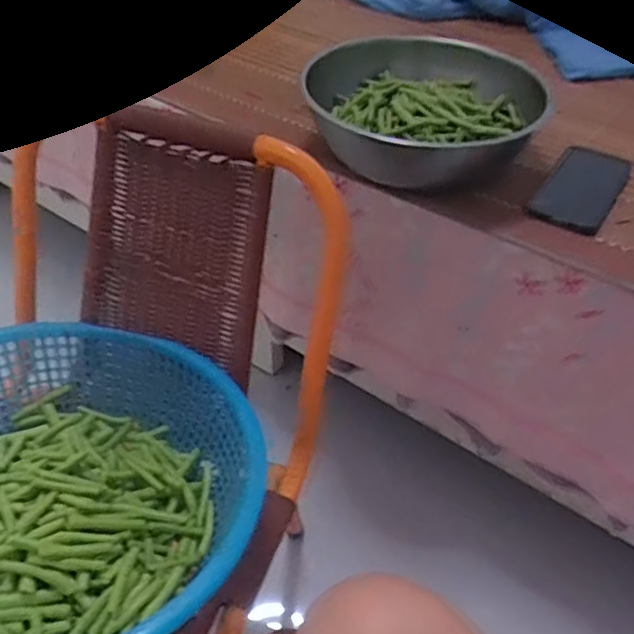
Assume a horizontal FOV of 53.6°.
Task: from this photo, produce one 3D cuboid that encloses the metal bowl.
[{"bbox_3d":[0.123,-0.251,0.742,0.258,0.095,0.258,2,44,-2],"label":"metal bowl"}]

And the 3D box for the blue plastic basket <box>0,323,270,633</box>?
[{"bbox_3d":[-0.212,0.138,0.513,0.323,0.120,0.306,2,44,-2],"label":"blue plastic basket"}]

